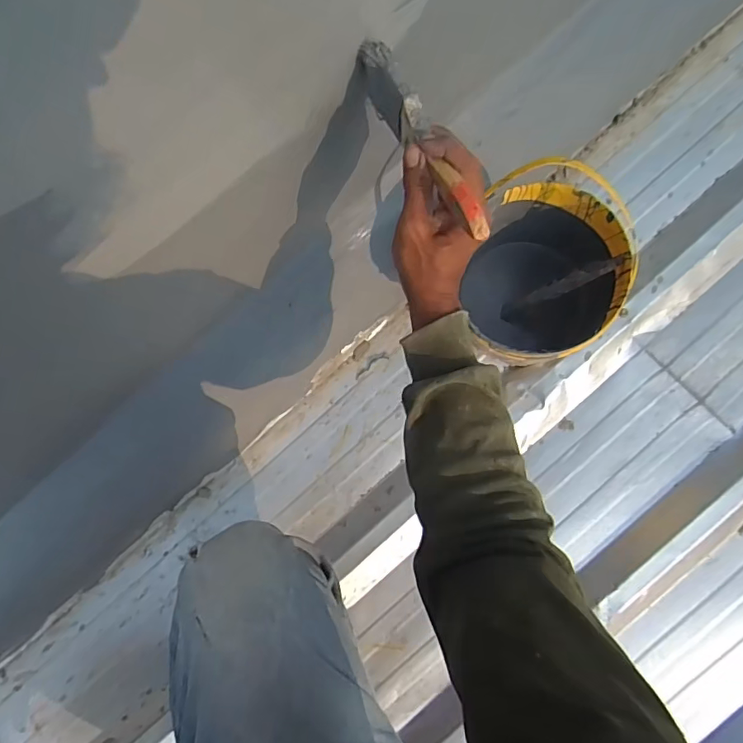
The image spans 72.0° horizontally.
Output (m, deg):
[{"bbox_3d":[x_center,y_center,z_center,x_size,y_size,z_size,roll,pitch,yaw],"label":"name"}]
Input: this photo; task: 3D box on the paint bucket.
[{"bbox_3d":[0.189,-0.105,0.585,0.182,0.258,0.177,0,80,0],"label":"paint bucket"}]

